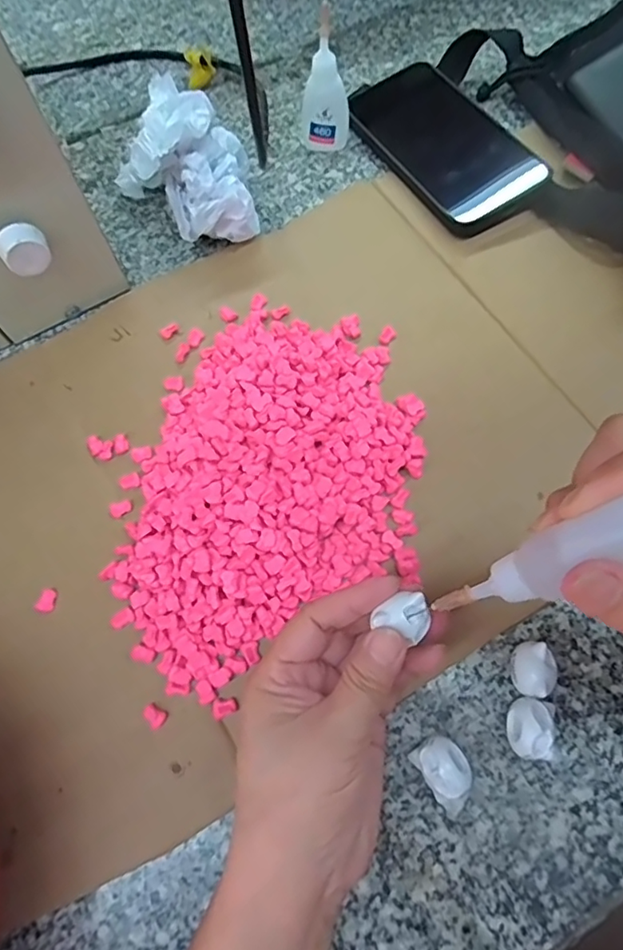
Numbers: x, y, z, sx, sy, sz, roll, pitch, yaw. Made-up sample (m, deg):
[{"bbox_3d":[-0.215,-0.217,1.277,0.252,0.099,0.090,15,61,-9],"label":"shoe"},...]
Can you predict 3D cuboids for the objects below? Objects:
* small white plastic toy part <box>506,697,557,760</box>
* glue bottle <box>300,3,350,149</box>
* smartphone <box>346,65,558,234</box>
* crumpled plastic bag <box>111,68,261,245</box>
[{"bbox_3d":[0.102,0.119,0.256,0.020,0.021,0.025,15,69,9],"label":"small white plastic toy part"},{"bbox_3d":[0.009,-0.278,0.386,0.036,0.083,0.025,-2,67,2],"label":"glue bottle"},{"bbox_3d":[0.092,-0.252,0.404,0.082,0.014,0.185,-32,65,1],"label":"smartphone"},{"bbox_3d":[-0.082,-0.201,0.360,0.080,0.077,0.098,-15,67,-4],"label":"crumpled plastic bag"}]

